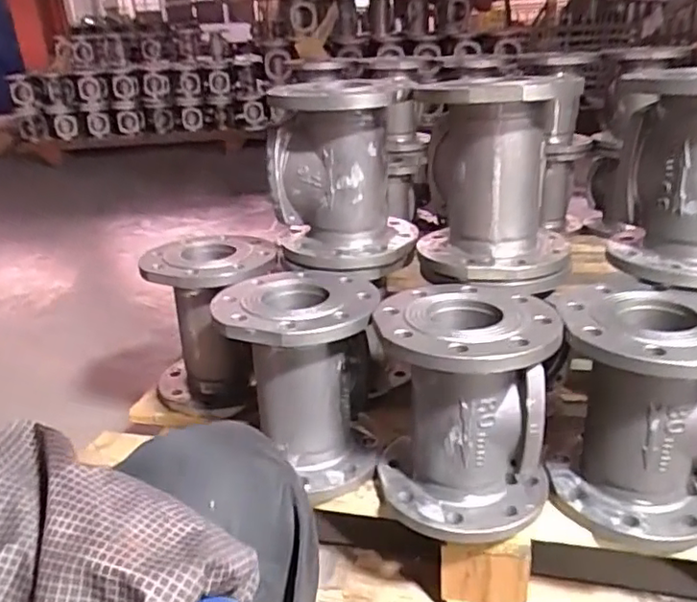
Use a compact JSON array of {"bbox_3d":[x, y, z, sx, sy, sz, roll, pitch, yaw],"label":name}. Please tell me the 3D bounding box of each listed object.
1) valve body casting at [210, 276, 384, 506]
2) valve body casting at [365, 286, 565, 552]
[{"bbox_3d":[-0.057,0.092,0.779,0.187,0.212,0.195,-10,25,-15],"label":"valve body casting"},{"bbox_3d":[0.128,0.119,0.707,0.183,0.223,0.187,2,24,11],"label":"valve body casting"}]

